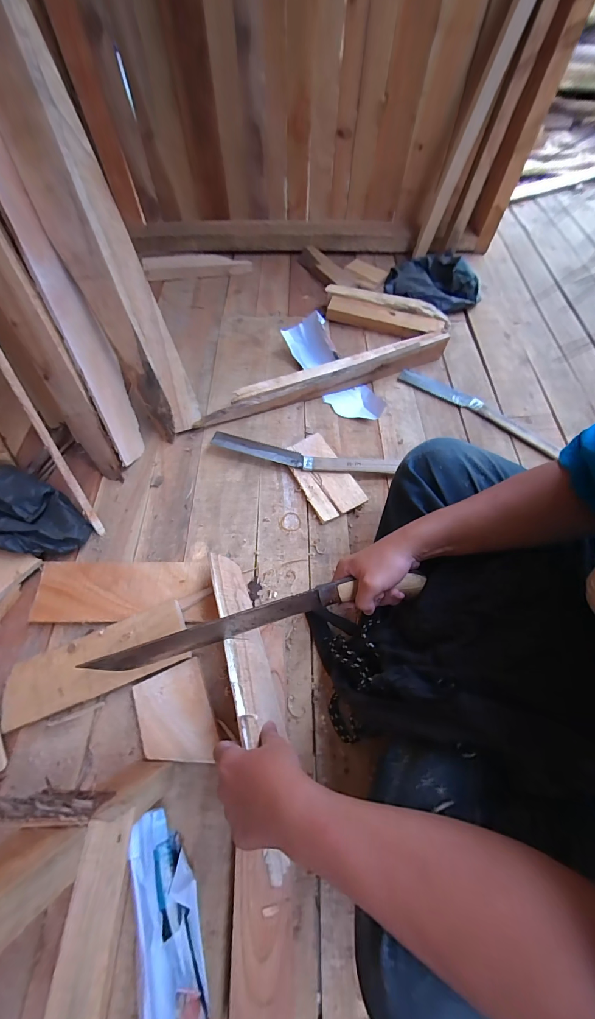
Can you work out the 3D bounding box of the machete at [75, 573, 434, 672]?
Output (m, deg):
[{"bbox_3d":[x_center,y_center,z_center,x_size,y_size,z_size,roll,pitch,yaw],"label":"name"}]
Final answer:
[{"bbox_3d":[-0.051,0.138,0.420,0.416,0.035,0.031,-17,63,2],"label":"machete"}]

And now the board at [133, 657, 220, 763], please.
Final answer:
[{"bbox_3d":[-0.166,0.282,0.462,0.094,0.017,0.121,-22,65,-13],"label":"board"}]

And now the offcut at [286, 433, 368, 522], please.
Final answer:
[{"bbox_3d":[0.045,-0.065,0.657,0.097,0.018,0.177,-27,66,-16],"label":"offcut"}]

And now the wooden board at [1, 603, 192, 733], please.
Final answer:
[{"bbox_3d":[-0.287,0.218,0.485,0.253,0.017,0.085,-21,72,-8],"label":"wooden board"}]

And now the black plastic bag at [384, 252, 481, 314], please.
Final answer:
[{"bbox_3d":[0.357,-0.617,0.905,0.225,0.073,0.216,-9,62,-6],"label":"black plastic bag"}]

